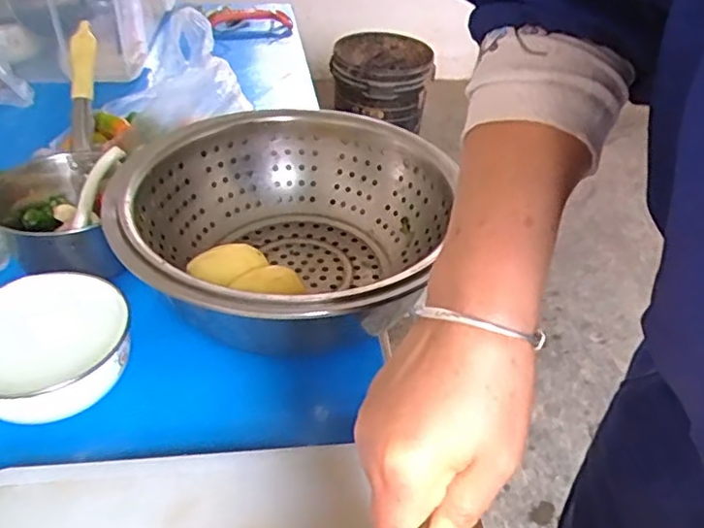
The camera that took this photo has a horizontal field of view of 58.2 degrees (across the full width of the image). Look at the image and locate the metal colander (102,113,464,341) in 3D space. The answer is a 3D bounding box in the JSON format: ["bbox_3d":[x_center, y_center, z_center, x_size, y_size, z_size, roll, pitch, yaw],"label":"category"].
[{"bbox_3d":[-0.069,-0.031,0.640,0.301,0.115,0.328,9,38,9],"label":"metal colander"}]

